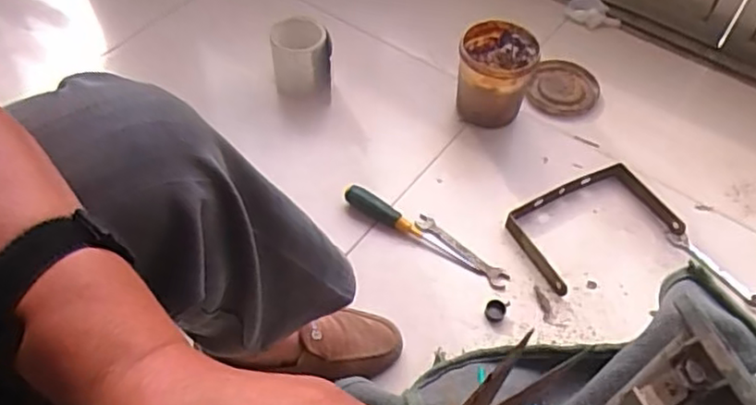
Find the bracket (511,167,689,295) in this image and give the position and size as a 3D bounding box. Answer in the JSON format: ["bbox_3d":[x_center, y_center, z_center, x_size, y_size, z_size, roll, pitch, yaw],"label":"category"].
[{"bbox_3d":[0.321,0.028,0.945,0.240,0.026,0.150,-22,57,-16],"label":"bracket"}]

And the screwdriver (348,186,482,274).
[{"bbox_3d":[0.045,0.041,0.959,0.227,0.027,0.027,30,59,15],"label":"screwdriver"}]

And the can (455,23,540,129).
[{"bbox_3d":[0.191,-0.204,1.071,0.121,0.152,0.115,0,54,-1],"label":"can"}]

